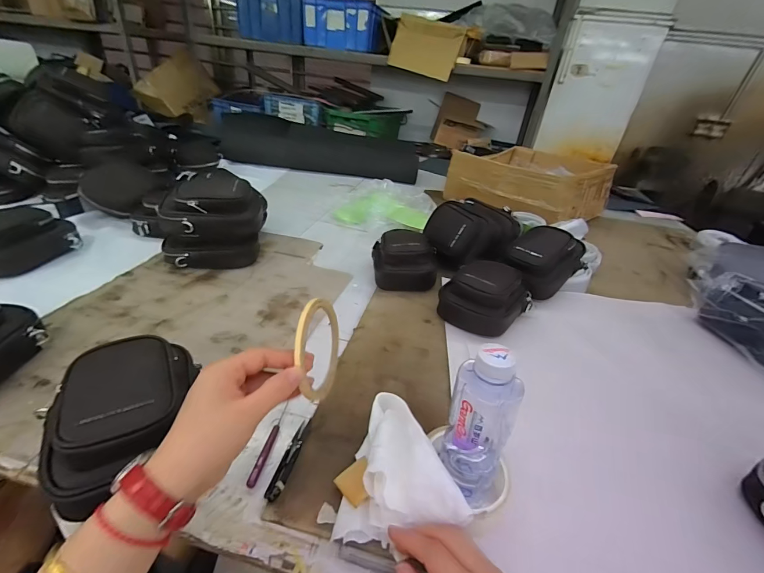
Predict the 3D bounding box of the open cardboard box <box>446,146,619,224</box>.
[{"bbox_3d":[0.521,-0.363,1.203,0.426,0.162,0.450,32,40,34],"label":"open cardboard box"}]

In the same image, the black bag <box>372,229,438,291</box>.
[{"bbox_3d":[0.046,-0.061,0.726,0.121,0.092,0.118,2,33,-8],"label":"black bag"}]

